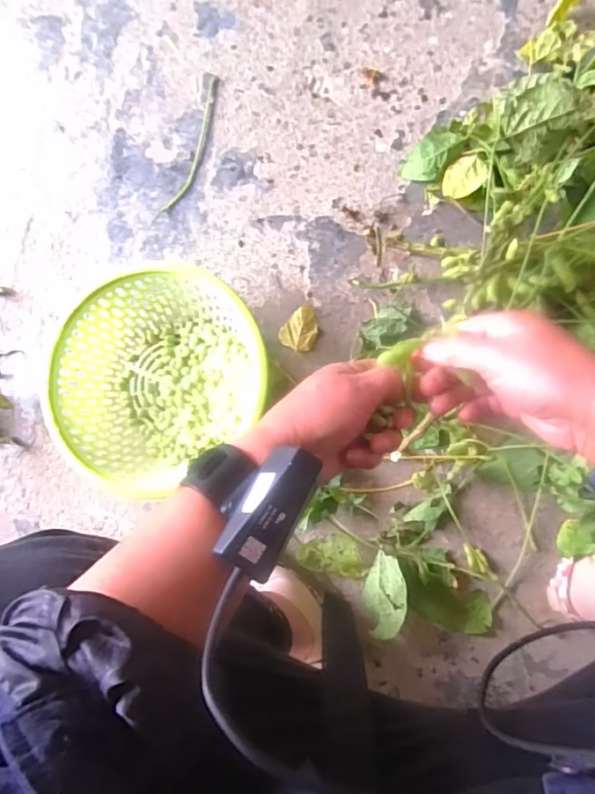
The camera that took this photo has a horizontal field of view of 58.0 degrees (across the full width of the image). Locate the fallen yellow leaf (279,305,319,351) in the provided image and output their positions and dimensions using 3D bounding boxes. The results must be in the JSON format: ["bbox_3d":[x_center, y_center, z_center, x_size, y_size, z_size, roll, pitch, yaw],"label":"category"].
[{"bbox_3d":[0.005,-0.092,0.719,0.049,0.014,0.059,26,90,10],"label":"fallen yellow leaf"}]

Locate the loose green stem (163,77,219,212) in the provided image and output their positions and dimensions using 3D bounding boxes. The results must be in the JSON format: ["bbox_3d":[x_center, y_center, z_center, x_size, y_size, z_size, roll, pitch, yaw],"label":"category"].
[{"bbox_3d":[-0.143,-0.357,0.763,0.026,0.004,0.203,20,89,10],"label":"loose green stem"}]

